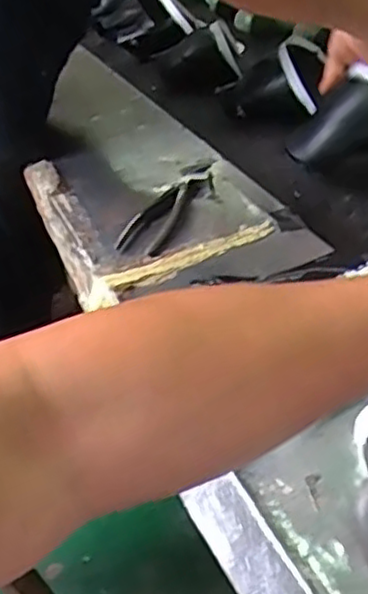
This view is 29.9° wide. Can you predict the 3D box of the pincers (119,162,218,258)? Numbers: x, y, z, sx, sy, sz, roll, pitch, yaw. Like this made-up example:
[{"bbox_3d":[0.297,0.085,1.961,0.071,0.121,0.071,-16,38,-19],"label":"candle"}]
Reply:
[{"bbox_3d":[-0.012,-0.105,0.816,0.051,0.020,0.188,18,43,29],"label":"pincers"}]

